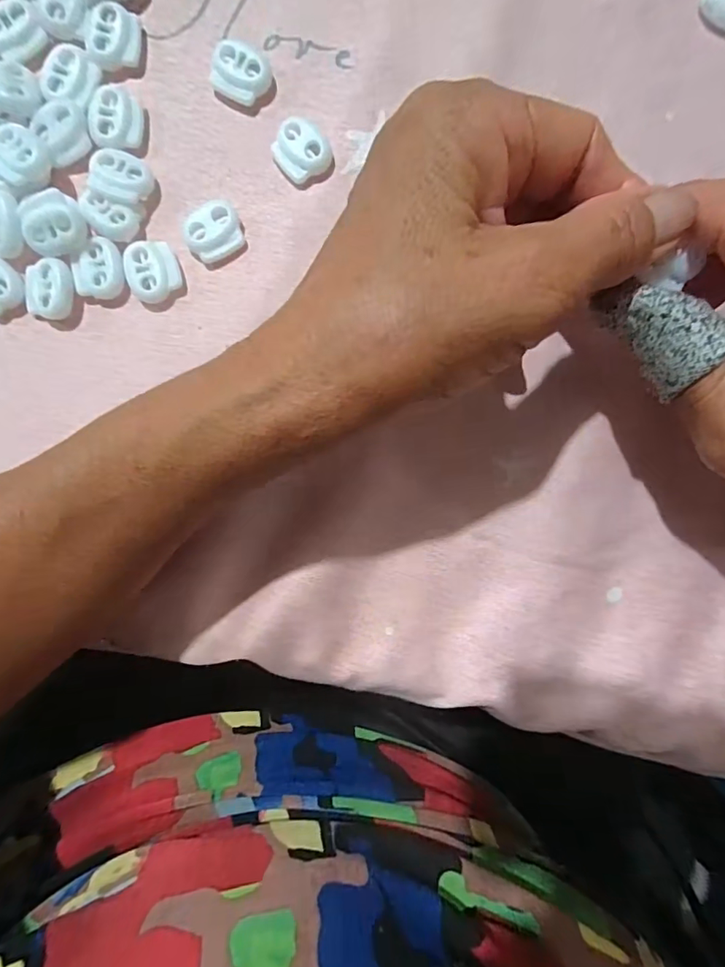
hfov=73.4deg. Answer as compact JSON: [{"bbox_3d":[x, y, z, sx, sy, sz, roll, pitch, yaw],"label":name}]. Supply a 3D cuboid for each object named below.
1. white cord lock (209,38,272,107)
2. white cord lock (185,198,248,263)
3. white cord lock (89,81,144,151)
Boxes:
[{"bbox_3d":[-0.045,-0.151,0.180,0.021,0.008,0.019,17,93,-1],"label":"white cord lock"},{"bbox_3d":[-0.055,-0.094,0.182,0.021,0.007,0.017,-29,93,1],"label":"white cord lock"},{"bbox_3d":[-0.091,-0.135,0.179,0.017,0.005,0.023,1,93,0],"label":"white cord lock"}]

